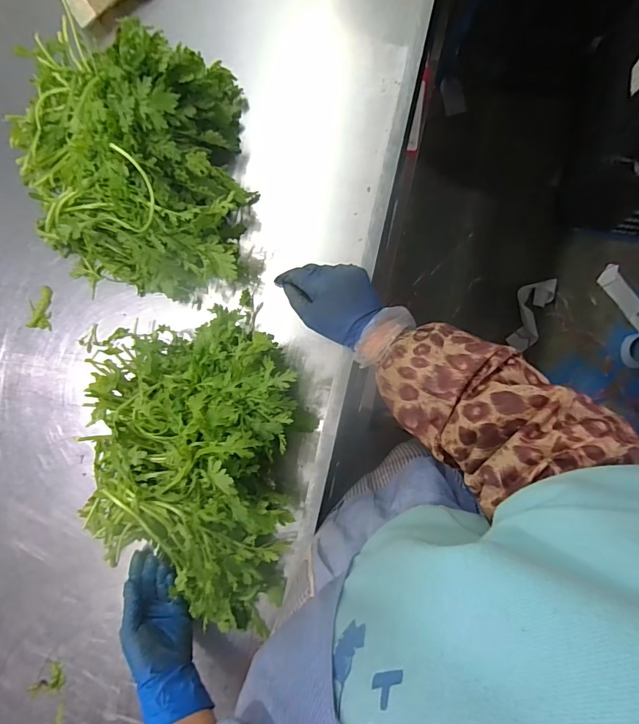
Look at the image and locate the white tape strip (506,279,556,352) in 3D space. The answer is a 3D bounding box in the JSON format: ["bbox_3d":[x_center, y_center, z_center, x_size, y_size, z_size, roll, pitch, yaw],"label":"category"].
[{"bbox_3d":[0.638,-0.143,1.240,0.094,0.033,0.216,15,89,9],"label":"white tape strip"}]

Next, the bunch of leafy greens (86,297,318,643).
[{"bbox_3d":[-0.157,0.106,0.471,0.258,0.091,0.318,10,88,9],"label":"bunch of leafy greens"}]

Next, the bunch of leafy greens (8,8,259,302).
[{"bbox_3d":[-0.228,-0.242,0.479,0.272,0.146,0.292,5,87,9],"label":"bunch of leafy greens"}]

